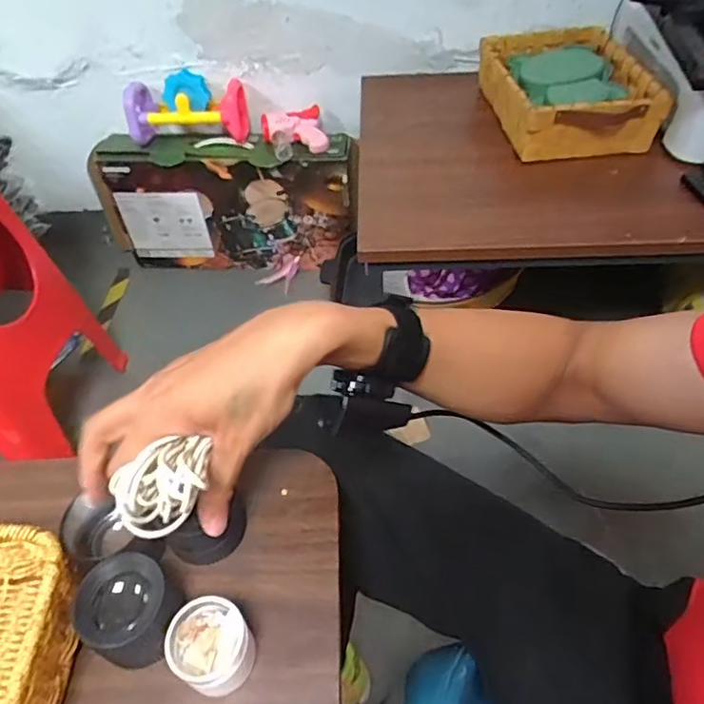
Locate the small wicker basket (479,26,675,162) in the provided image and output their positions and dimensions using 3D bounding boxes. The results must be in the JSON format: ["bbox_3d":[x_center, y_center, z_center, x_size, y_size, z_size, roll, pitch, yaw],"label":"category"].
[{"bbox_3d":[0.397,-0.503,1.052,0.270,0.094,0.359,-8,49,-2],"label":"small wicker basket"}]

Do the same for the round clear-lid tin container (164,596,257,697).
[{"bbox_3d":[-0.080,0.171,0.324,0.041,0.042,0.043,-2,49,3],"label":"round clear-lid tin container"}]

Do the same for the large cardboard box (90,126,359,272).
[{"bbox_3d":[-0.299,-0.367,1.398,0.619,0.349,0.098,-1,49,4],"label":"large cardboard box"}]

